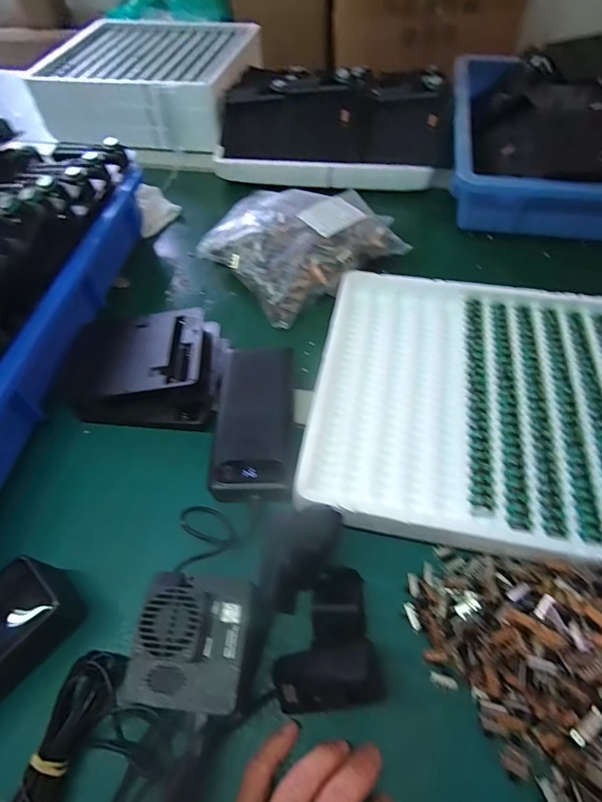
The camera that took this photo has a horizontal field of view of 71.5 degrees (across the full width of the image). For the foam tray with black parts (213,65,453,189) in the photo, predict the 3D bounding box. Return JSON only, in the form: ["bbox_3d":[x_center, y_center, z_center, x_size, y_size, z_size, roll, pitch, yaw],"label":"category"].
[{"bbox_3d":[0.048,-0.408,0.626,0.341,0.097,0.173,3,56,6],"label":"foam tray with black parts"}]

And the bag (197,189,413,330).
[{"bbox_3d":[0.001,-0.212,0.522,0.217,0.055,0.193,-33,60,-18],"label":"bag"}]

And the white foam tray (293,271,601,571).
[{"bbox_3d":[0.177,-0.010,0.378,0.313,0.023,0.294,9,54,11],"label":"white foam tray"}]

